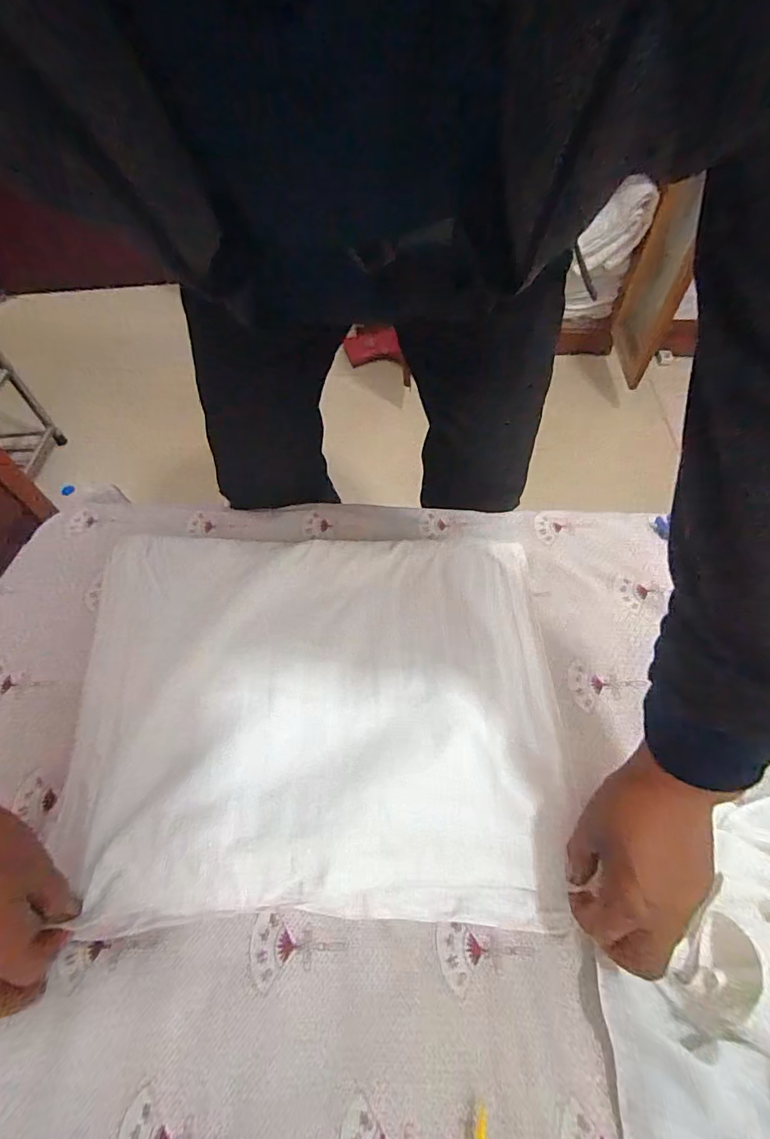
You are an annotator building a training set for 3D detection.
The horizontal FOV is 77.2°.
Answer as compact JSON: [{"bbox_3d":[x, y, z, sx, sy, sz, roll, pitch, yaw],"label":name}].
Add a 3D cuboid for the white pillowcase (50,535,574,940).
[{"bbox_3d":[-0.061,0.116,0.461,0.432,0.061,0.356,-1,58,0],"label":"white pillowcase"}]

